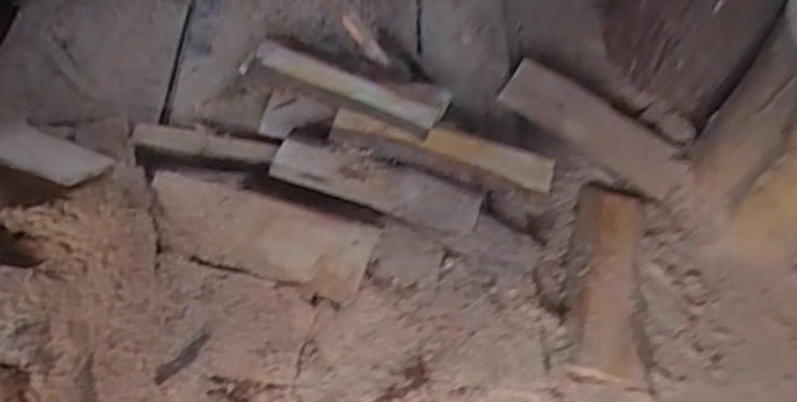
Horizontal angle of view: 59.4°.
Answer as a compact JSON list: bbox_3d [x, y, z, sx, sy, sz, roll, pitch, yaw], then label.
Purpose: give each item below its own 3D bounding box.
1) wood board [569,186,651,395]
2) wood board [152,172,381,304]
[{"bbox_3d":[0.451,0.166,1.507,0.157,0.044,0.467,10,56,2],"label":"wood board"},{"bbox_3d":[-0.296,0.059,1.430,0.477,0.040,0.197,17,56,7],"label":"wood board"}]

